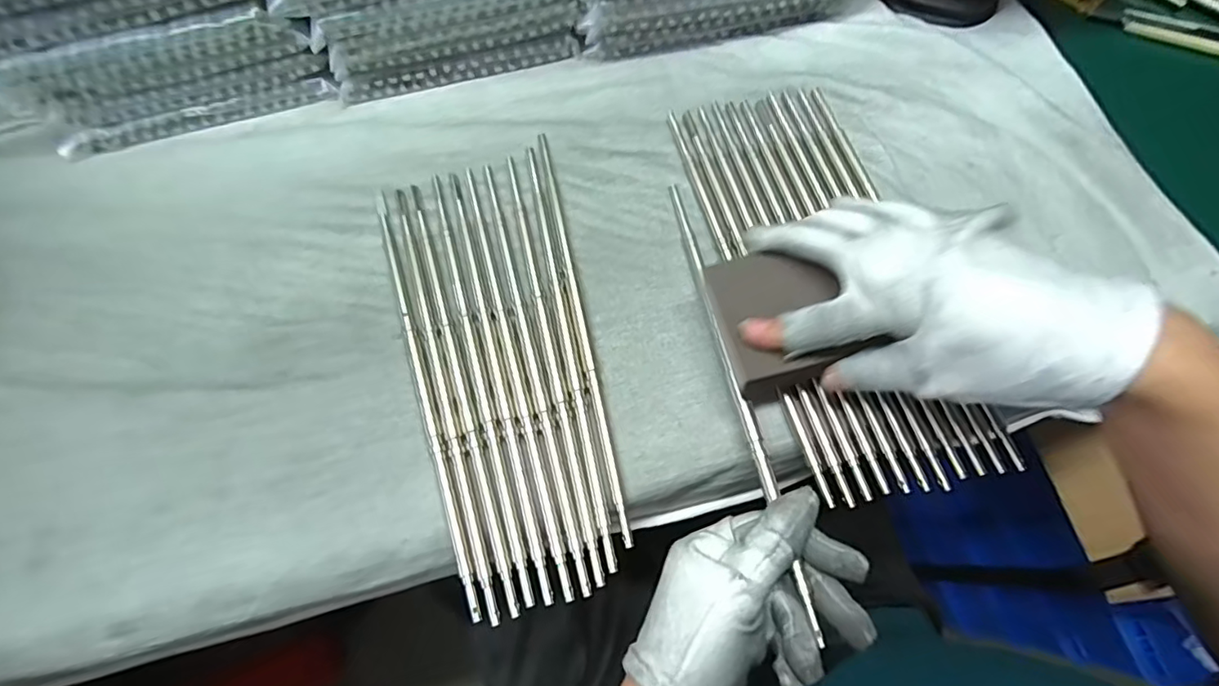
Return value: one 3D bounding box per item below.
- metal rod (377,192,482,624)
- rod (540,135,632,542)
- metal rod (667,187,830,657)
[{"bbox_3d":[-0.107,0.018,0.314,0.007,0.004,0.259,-19,69,-5],"label":"metal rod"},{"bbox_3d":[-0.019,-0.019,0.326,0.007,0.006,0.261,-12,69,-2],"label":"rod"},{"bbox_3d":[0.066,0.012,0.301,0.008,0.010,0.256,-11,63,-2],"label":"metal rod"}]

